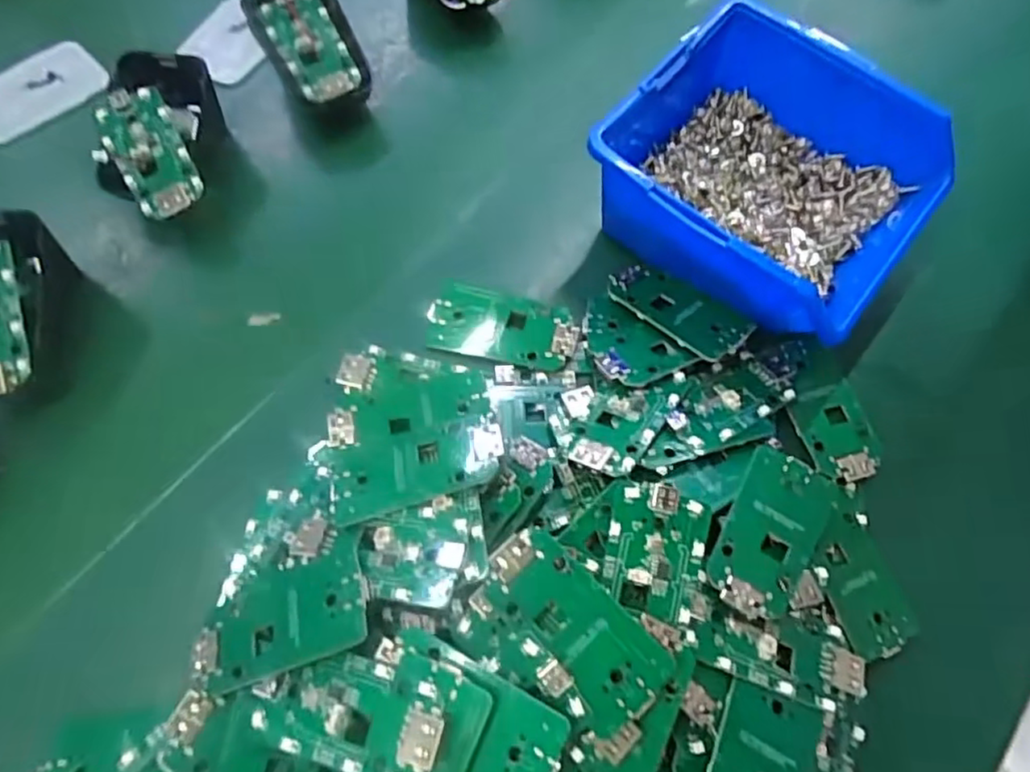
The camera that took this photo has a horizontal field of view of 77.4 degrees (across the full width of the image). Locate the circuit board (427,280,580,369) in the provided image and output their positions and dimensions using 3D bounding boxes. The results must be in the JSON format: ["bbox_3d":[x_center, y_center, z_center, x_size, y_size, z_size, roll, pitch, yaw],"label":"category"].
[{"bbox_3d":[-0.005,-0.026,0.275,0.063,0.007,0.029,13,67,6],"label":"circuit board"}]

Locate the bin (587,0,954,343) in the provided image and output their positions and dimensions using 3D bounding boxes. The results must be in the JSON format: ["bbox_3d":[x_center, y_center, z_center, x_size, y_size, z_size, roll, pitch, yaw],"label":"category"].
[{"bbox_3d":[0.105,-0.084,0.280,0.126,0.065,0.120,36,71,8],"label":"bin"}]

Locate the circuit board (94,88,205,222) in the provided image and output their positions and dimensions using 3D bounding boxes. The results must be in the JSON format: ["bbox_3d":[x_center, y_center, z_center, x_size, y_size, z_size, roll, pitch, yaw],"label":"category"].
[{"bbox_3d":[-0.167,-0.104,0.289,0.036,0.006,0.061,-26,82,-2],"label":"circuit board"}]

